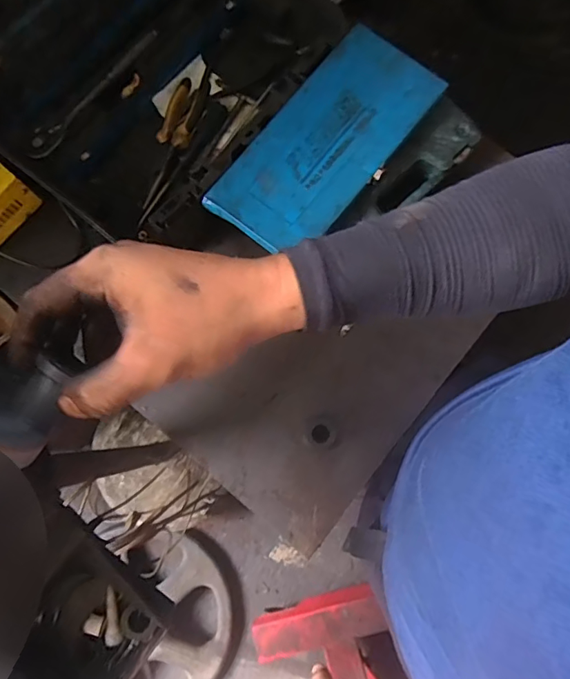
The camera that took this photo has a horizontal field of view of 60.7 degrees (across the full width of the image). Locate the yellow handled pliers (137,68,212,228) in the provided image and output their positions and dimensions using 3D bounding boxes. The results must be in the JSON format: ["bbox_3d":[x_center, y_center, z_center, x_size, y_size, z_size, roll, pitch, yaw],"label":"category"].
[{"bbox_3d":[-0.152,-0.280,0.679,0.050,0.033,0.234,12,80,2],"label":"yellow handled pliers"}]

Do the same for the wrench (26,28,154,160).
[{"bbox_3d":[-0.263,-0.338,0.666,0.025,0.023,0.238,41,82,6],"label":"wrench"}]

